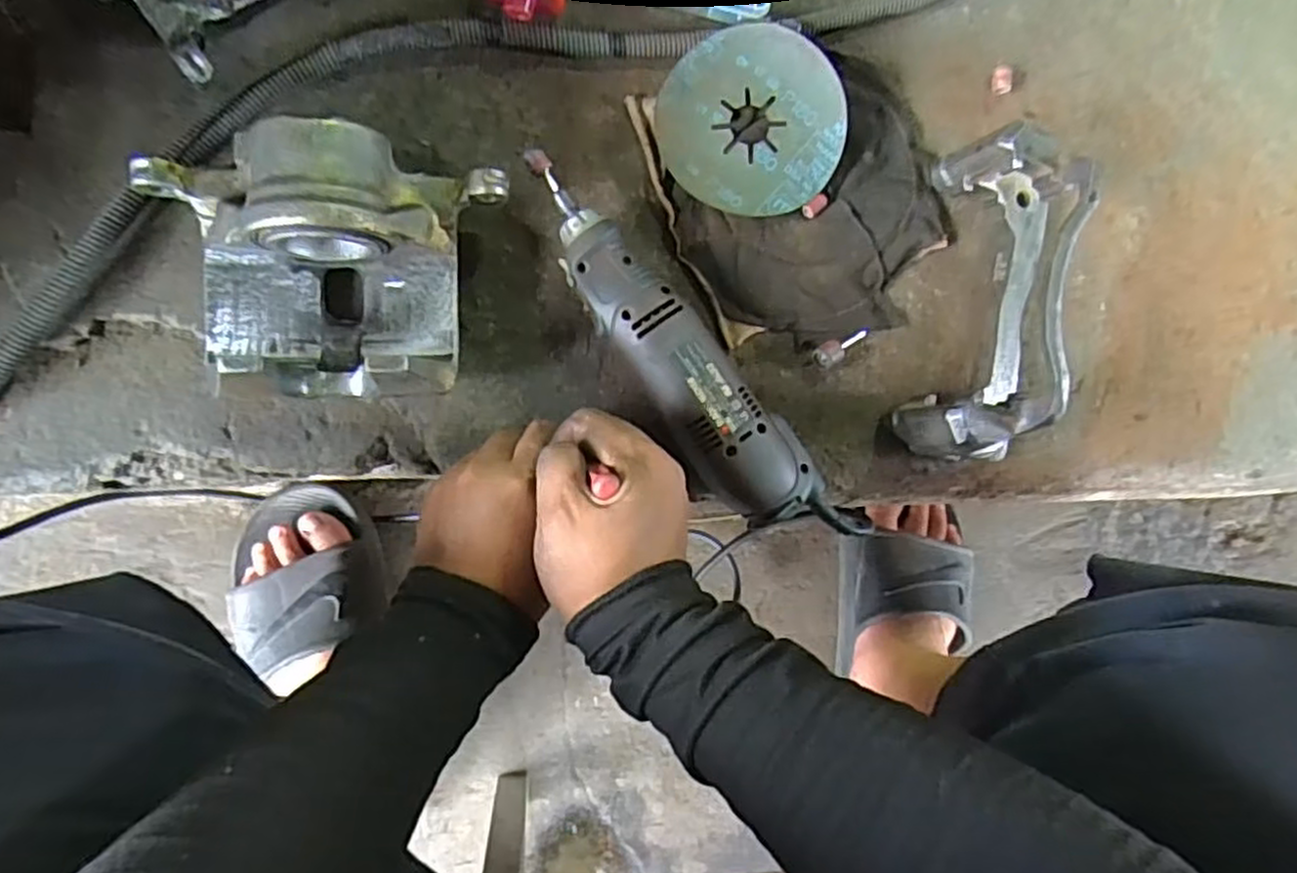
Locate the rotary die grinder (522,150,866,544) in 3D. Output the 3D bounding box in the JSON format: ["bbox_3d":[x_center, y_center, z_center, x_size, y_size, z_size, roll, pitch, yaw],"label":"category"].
[{"bbox_3d":[0.012,-0.044,0.425,0.058,0.044,0.260,-40,93,-9],"label":"rotary die grinder"}]

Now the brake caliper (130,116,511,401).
[{"bbox_3d":[-0.159,-0.082,0.381,0.169,0.079,0.123,-1,87,-9],"label":"brake caliper"}]

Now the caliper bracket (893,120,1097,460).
[{"bbox_3d":[0.202,-0.077,0.439,0.071,0.076,0.185,12,85,-8],"label":"caliper bracket"}]

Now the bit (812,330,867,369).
[{"bbox_3d":[0.116,-0.055,0.460,0.039,0.014,0.014,-30,92,-25],"label":"bit"}]

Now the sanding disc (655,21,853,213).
[{"bbox_3d":[0.060,-0.184,0.446,0.105,0.011,0.105,0,93,2],"label":"sanding disc"}]

